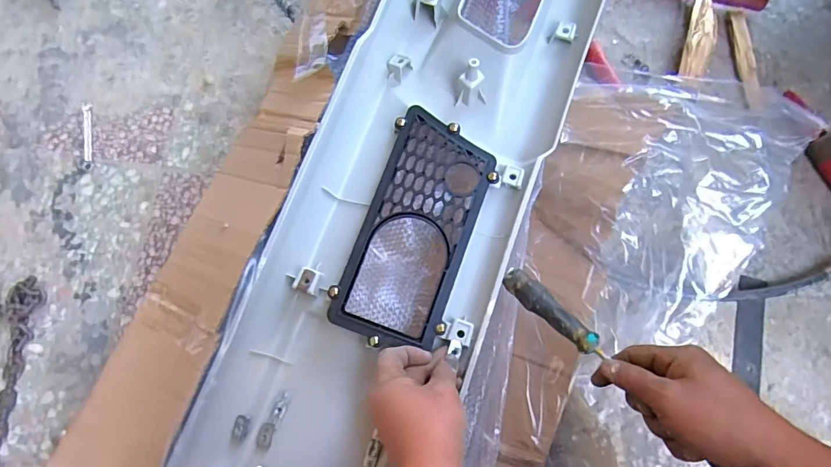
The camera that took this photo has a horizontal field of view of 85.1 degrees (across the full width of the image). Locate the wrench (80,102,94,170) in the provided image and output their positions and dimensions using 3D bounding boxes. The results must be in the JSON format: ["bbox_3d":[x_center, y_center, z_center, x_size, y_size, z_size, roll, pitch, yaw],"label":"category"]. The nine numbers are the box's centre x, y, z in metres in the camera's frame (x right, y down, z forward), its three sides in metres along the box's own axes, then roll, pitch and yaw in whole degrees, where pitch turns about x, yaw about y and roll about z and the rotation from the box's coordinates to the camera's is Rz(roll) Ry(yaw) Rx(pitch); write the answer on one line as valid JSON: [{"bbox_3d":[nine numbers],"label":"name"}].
[{"bbox_3d":[-0.495,-0.147,0.680,0.018,0.004,0.115,-11,73,-5],"label":"wrench"}]

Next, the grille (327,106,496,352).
[{"bbox_3d":[0.004,-0.009,0.522,0.126,0.029,0.270,18,73,5],"label":"grille"}]

